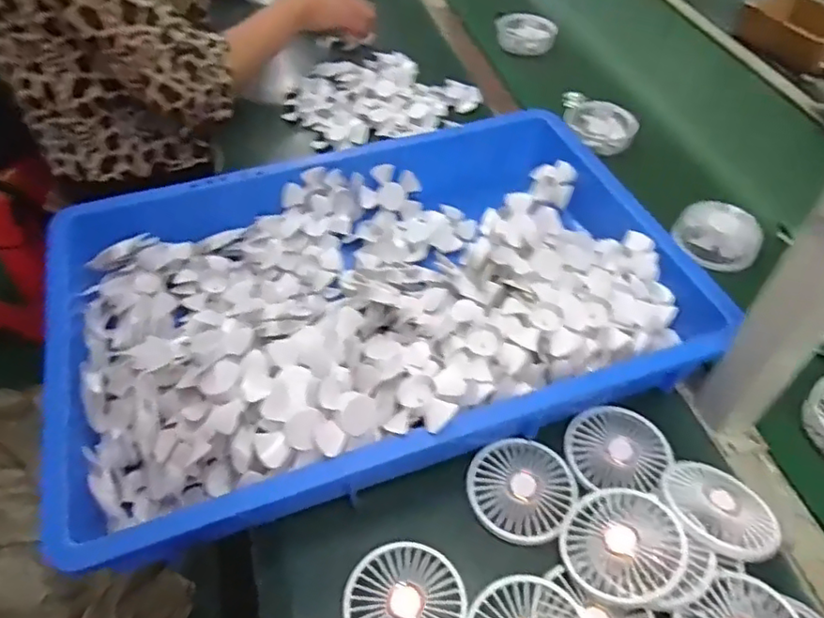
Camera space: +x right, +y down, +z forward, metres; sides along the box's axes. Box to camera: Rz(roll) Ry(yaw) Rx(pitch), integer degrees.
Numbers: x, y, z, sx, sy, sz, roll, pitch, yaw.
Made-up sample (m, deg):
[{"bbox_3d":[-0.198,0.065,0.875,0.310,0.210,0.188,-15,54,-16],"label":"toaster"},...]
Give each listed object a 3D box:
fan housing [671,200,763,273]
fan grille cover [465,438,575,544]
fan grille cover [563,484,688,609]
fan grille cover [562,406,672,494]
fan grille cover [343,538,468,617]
[{"bbox_3d":[0.352,-0.091,0.702,0.083,0.044,0.083,8,49,3],"label":"fan housing"},{"bbox_3d":[0.090,0.150,0.506,0.085,0.009,0.084,30,54,20],"label":"fan grille cover"},{"bbox_3d":[0.159,0.174,0.456,0.084,0.013,0.090,-3,39,26],"label":"fan grille cover"},{"bbox_3d":[0.180,0.117,0.525,0.085,0.012,0.081,6,49,1],"label":"fan grille cover"},{"bbox_3d":[-0.005,0.219,0.449,0.088,0.007,0.087,20,51,13],"label":"fan grille cover"}]

